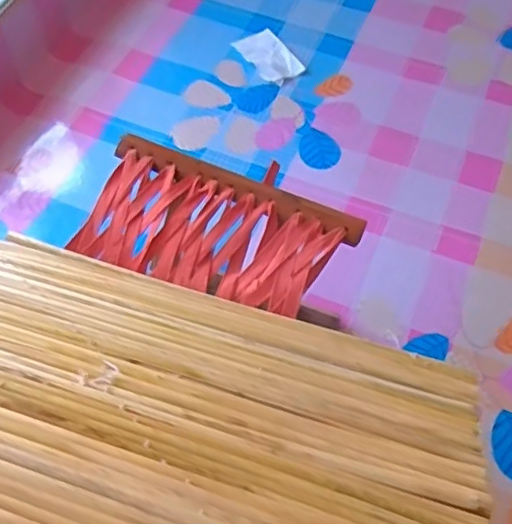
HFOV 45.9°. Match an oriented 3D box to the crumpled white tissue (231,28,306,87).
[{"bbox_3d":[0.022,-0.392,1.142,0.077,0.014,0.138,-33,62,-18],"label":"crumpled white tissue"}]

